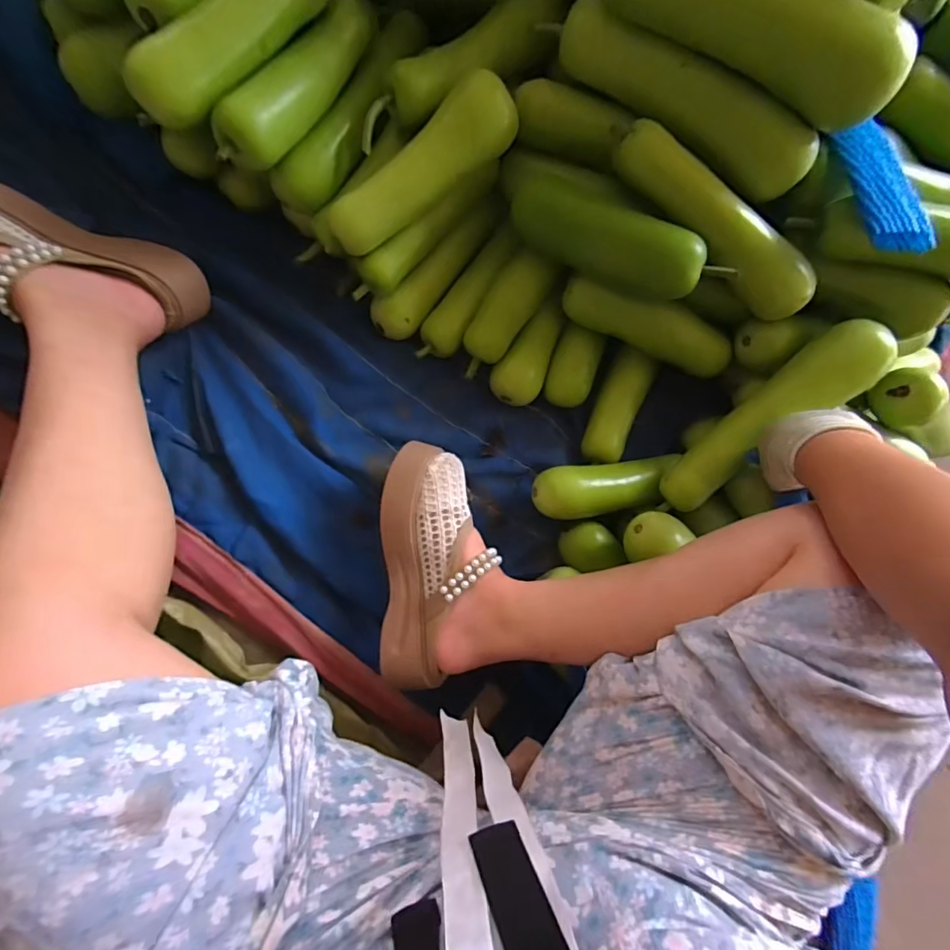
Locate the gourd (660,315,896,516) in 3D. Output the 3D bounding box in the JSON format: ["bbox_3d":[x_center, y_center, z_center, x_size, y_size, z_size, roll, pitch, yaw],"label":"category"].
[{"bbox_3d":[0.310,-0.056,0.528,0.250,0.055,0.067,-43,94,16],"label":"gourd"}]

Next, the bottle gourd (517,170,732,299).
[{"bbox_3d":[0.137,-0.236,0.492,0.212,0.058,0.058,29,83,7],"label":"bottle gourd"}]

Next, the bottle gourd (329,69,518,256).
[{"bbox_3d":[-0.053,-0.295,0.476,0.205,0.046,0.055,-37,93,8],"label":"bottle gourd"}]

